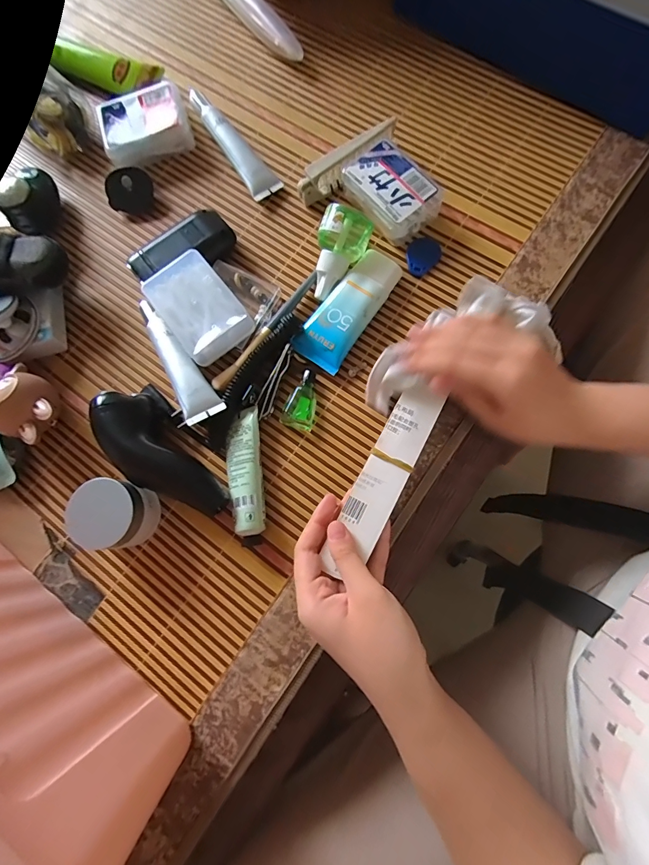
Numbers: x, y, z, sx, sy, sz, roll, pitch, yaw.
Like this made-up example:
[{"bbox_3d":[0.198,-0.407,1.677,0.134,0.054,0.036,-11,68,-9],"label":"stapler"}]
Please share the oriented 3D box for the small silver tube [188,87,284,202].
[{"bbox_3d":[-0.092,-0.297,0.405,0.030,0.019,0.138,-34,78,-2],"label":"small silver tube"}]

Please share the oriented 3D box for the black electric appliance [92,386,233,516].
[{"bbox_3d":[-0.134,0.019,0.324,0.051,0.057,0.132,-37,78,-4],"label":"black electric appliance"}]

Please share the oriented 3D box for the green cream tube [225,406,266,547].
[{"bbox_3d":[-0.065,0.035,0.323,0.029,0.024,0.110,-7,78,3],"label":"green cream tube"}]

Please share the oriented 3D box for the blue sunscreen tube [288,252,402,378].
[{"bbox_3d":[0.020,-0.110,0.353,0.049,0.020,0.112,32,83,10],"label":"blue sunscreen tube"}]

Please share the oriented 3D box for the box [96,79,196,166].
[{"bbox_3d":[-0.184,-0.316,0.405,0.085,0.025,0.067,-18,78,1],"label":"box"}]

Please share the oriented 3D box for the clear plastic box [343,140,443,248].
[{"bbox_3d":[0.063,-0.226,0.371,0.071,0.037,0.084,-41,78,-5],"label":"clear plastic box"}]

